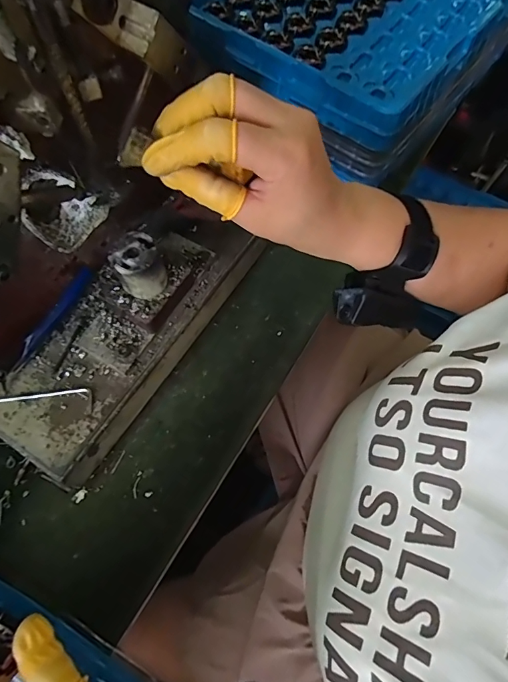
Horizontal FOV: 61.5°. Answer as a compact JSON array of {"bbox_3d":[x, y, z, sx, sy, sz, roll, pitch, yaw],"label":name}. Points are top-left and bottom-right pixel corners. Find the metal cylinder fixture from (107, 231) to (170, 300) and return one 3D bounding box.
[{"bbox_3d":[-0.084,-0.055,0.319,0.036,0.040,0.033,1,67,-1],"label":"metal cylinder fixture"}]

